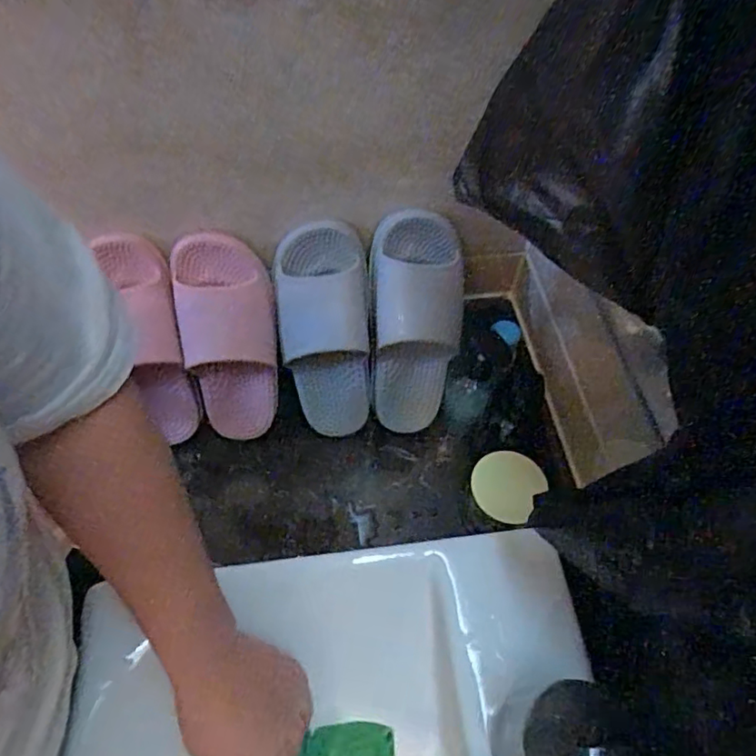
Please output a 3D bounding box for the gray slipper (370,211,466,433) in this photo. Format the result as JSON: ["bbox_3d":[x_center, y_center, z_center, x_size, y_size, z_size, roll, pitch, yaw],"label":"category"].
[{"bbox_3d":[0.049,-0.054,0.672,0.113,0.272,0.068,0,26,-2],"label":"gray slipper"}]

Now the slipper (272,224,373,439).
[{"bbox_3d":[-0.060,-0.039,0.653,0.095,0.255,0.065,-7,28,-6],"label":"slipper"}]

